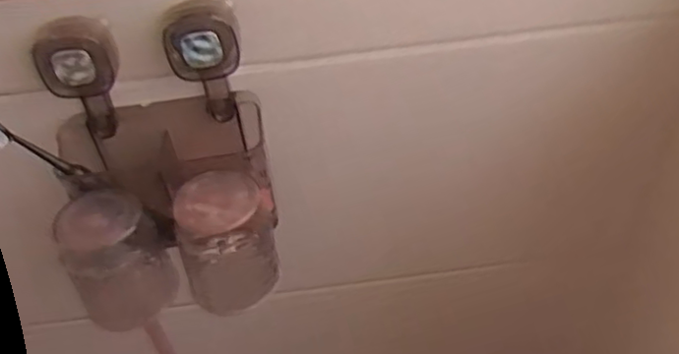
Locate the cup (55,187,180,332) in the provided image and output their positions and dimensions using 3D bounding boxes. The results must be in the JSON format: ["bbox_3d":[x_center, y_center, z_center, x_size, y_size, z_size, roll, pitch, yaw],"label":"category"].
[{"bbox_3d":[-0.170,0.071,0.509,0.069,0.100,0.073,-3,42,3],"label":"cup"}]

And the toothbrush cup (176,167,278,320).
[{"bbox_3d":[-0.089,0.051,0.509,0.067,0.090,0.059,-20,44,-15],"label":"toothbrush cup"}]

